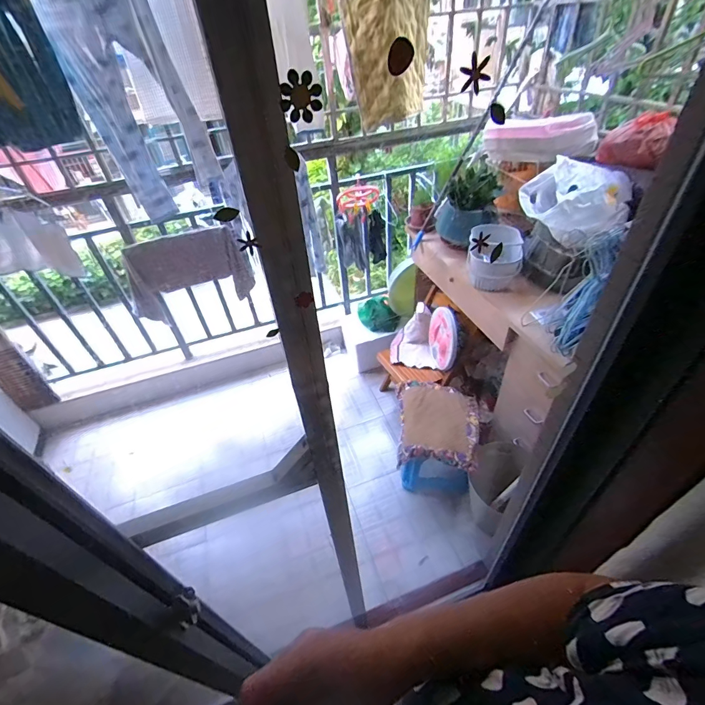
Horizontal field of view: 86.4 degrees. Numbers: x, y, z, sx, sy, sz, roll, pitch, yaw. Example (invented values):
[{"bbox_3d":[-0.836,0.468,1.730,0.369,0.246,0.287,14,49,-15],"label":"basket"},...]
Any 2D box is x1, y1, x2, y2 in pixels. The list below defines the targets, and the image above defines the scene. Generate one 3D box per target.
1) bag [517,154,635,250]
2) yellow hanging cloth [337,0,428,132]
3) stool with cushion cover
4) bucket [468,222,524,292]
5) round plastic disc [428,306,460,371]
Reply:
[{"bbox_3d":[0.732,-0.509,1.250,0.335,0.173,0.316,15,47,22],"label":"bag"},{"bbox_3d":[0.123,-1.077,1.368,0.283,0.388,0.302,1,43,8],"label":"yellow hanging cloth"},{"bbox_3d":[0.360,0.368,1.638,0.334,0.329,0.403,4,44,11],"label":"stool with cushion cover"},{"bbox_3d":[0.540,-0.367,1.425,0.193,0.183,0.200,12,46,19],"label":"bucket"},{"bbox_3d":[0.428,-0.059,1.753,0.059,0.237,0.272,-7,75,-16],"label":"round plastic disc"}]

